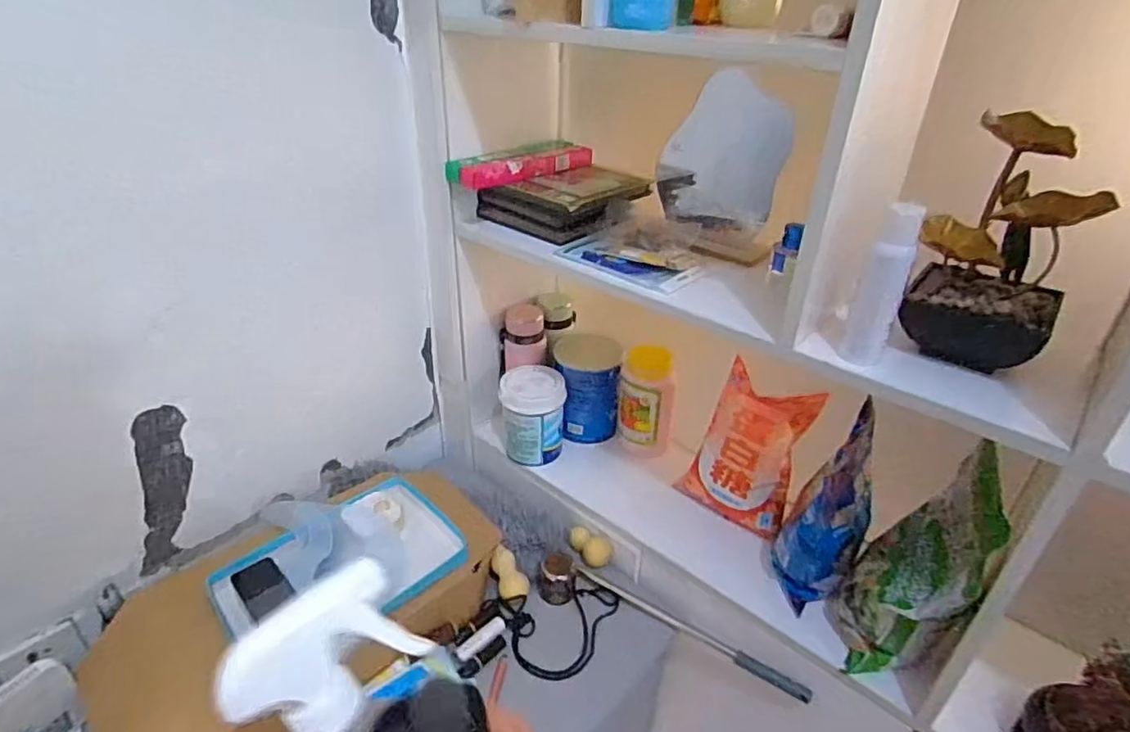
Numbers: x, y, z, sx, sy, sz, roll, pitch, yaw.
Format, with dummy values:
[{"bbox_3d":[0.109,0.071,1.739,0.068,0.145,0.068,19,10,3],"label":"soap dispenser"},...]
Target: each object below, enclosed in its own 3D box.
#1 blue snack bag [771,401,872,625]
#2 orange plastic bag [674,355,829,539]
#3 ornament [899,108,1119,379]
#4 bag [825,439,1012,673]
[{"bbox_3d":[0.370,0.198,0.864,0.104,0.235,0.174,18,35,23],"label":"blue snack bag"},{"bbox_3d":[0.278,0.127,0.964,0.172,0.235,0.065,26,22,38],"label":"orange plastic bag"},{"bbox_3d":[0.419,-0.115,0.598,0.123,0.211,0.113,22,37,28],"label":"ornament"},{"bbox_3d":[0.417,0.238,0.753,0.123,0.267,0.208,22,37,28],"label":"bag"}]

